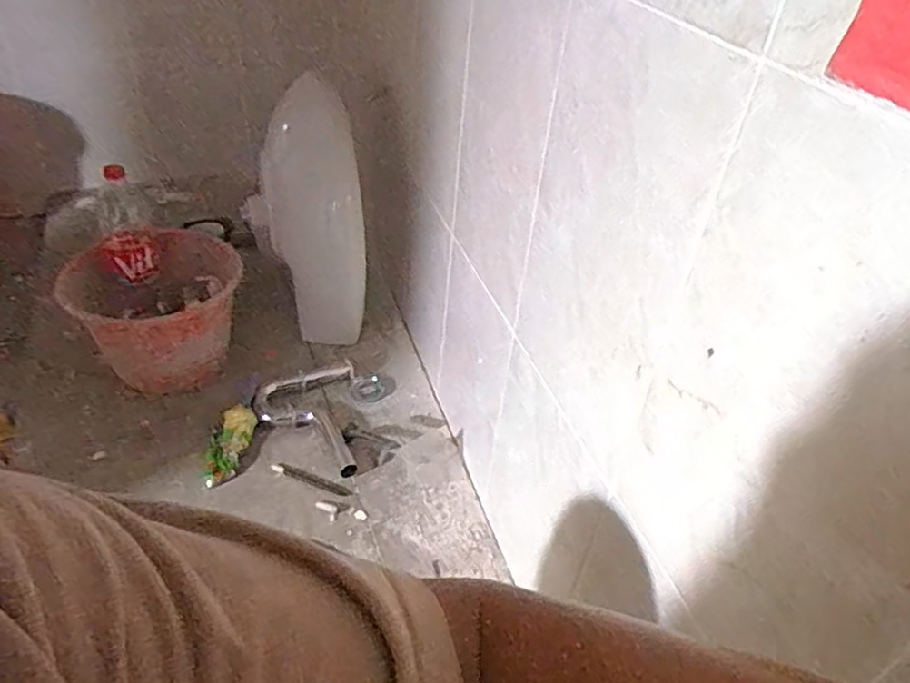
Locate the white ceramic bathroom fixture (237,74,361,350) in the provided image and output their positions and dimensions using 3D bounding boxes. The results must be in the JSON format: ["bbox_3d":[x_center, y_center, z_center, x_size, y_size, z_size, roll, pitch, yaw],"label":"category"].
[{"bbox_3d":[-0.288,-0.244,1.254,0.201,0.483,0.173,-5,40,-13],"label":"white ceramic bathroom fixture"}]

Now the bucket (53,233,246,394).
[{"bbox_3d":[-0.527,-0.068,1.185,0.251,0.223,0.218,-10,42,-19],"label":"bucket"}]

